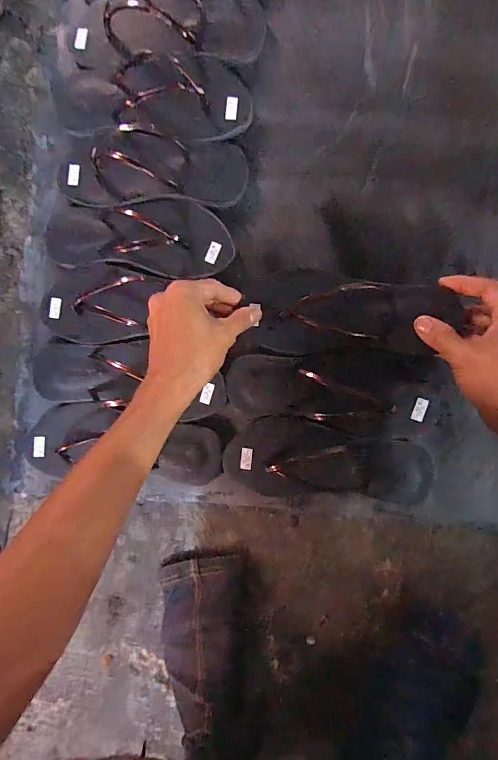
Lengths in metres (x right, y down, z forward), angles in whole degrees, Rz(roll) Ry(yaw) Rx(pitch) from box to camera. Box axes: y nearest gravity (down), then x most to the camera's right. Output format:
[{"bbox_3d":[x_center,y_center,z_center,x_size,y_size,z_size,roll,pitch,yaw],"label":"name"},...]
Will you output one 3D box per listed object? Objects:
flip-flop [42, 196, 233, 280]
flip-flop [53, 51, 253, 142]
[{"bbox_3d":[-0.135,-0.172,0.462,0.230,0.027,0.088,8,93,8],"label":"flip-flop"},{"bbox_3d":[-0.117,-0.332,0.467,0.237,0.024,0.088,8,93,8],"label":"flip-flop"}]

